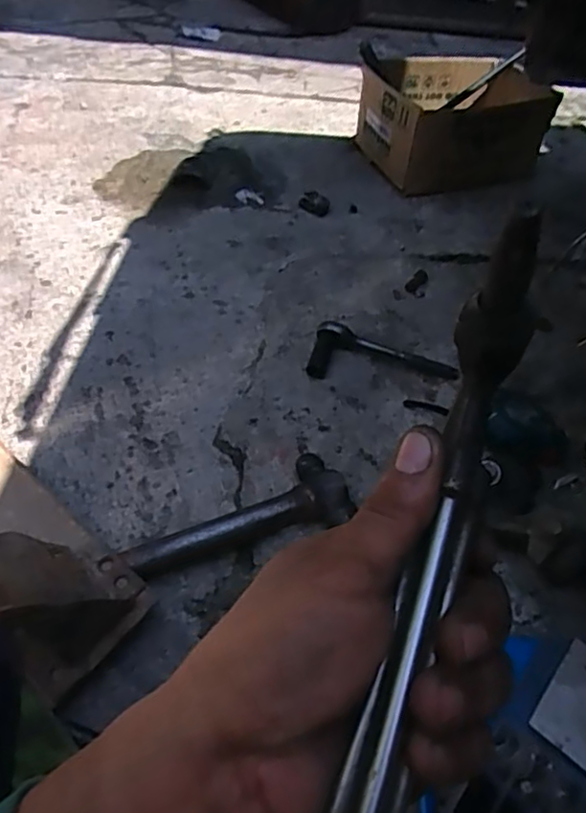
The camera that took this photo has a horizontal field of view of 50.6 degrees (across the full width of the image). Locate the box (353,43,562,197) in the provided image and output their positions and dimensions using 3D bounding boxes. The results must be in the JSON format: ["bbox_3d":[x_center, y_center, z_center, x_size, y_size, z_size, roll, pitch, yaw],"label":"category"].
[{"bbox_3d":[0.354,-0.616,1.334,0.393,0.164,0.277,-11,48,-14],"label":"box"}]

